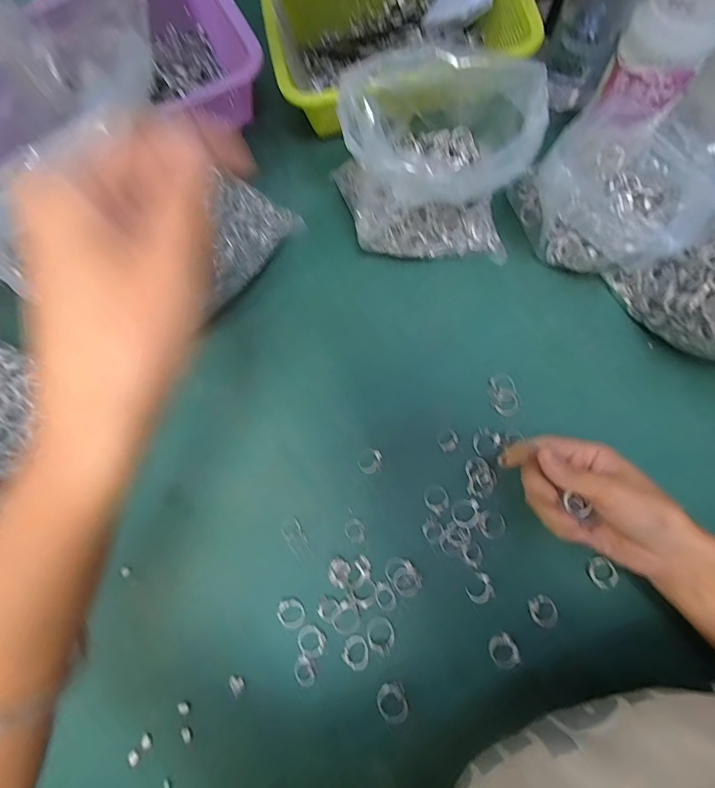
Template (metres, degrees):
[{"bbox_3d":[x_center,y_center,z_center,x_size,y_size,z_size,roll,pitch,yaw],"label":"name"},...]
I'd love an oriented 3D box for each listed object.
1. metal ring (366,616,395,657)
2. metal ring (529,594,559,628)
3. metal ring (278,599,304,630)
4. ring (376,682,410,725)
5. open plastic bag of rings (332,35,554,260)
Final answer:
[{"bbox_3d":[0.019,0.200,0.340,0.023,0.006,0.028,-10,76,-1],"label":"metal ring"},{"bbox_3d":[0.153,0.179,0.340,0.021,0.008,0.023,0,76,2],"label":"metal ring"},{"bbox_3d":[-0.057,0.188,0.353,0.023,0.005,0.025,0,76,2],"label":"metal ring"},{"bbox_3d":[0.028,0.247,0.328,0.023,0.008,0.029,-13,76,-1],"label":"ring"},{"bbox_3d":[0.068,-0.208,0.373,0.154,0.153,0.129,-3,76,1],"label":"open plastic bag of rings"}]

